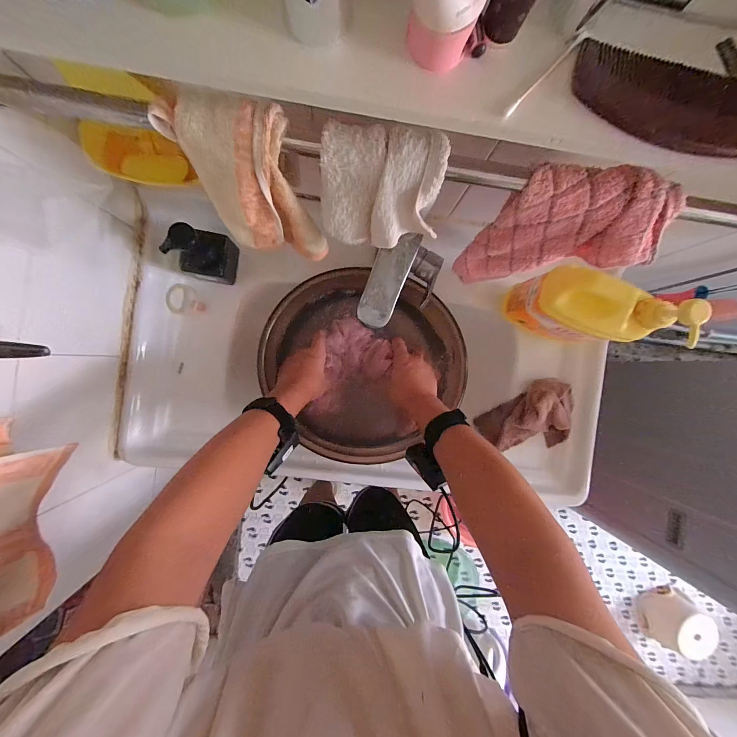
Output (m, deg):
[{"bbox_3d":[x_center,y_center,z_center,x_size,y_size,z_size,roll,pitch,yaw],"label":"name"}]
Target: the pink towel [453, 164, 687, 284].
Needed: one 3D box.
[{"bbox_3d":[0.197,-0.136,0.357,0.144,0.175,0.064,5,91,-5],"label":"pink towel"}]

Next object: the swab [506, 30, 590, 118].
[{"bbox_3d":[0.108,-0.179,0.196,0.004,0.004,0.070,45,87,-4],"label":"swab"}]

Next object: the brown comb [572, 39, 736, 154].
[{"bbox_3d":[0.204,-0.168,0.204,0.154,0.011,0.047,10,90,-5],"label":"brown comb"}]

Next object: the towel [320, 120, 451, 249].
[{"bbox_3d":[0.010,-0.158,0.299,0.104,0.110,0.032,10,69,2],"label":"towel"}]

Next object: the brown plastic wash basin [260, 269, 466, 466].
[{"bbox_3d":[-0.004,-0.015,0.560,0.315,0.087,0.314,0,91,-5],"label":"brown plastic wash basin"}]

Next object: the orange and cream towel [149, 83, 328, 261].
[{"bbox_3d":[-0.108,-0.171,0.319,0.121,0.165,0.057,3,91,-5],"label":"orange and cream towel"}]

